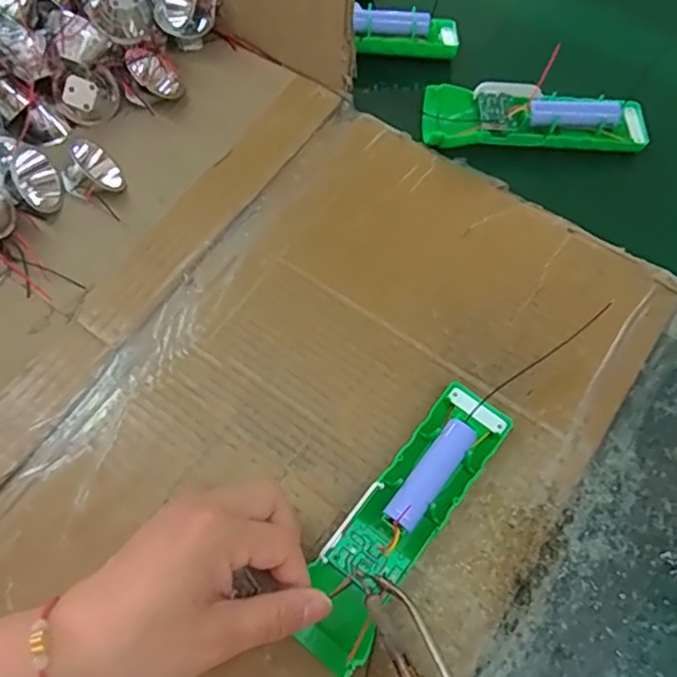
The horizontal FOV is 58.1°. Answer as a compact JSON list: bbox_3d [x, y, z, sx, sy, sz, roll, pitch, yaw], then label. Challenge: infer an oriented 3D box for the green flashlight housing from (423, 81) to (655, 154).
[{"bbox_3d":[0.145,-0.164,0.449,0.159,0.024,0.050,5,69,3],"label":"green flashlight housing"}]

